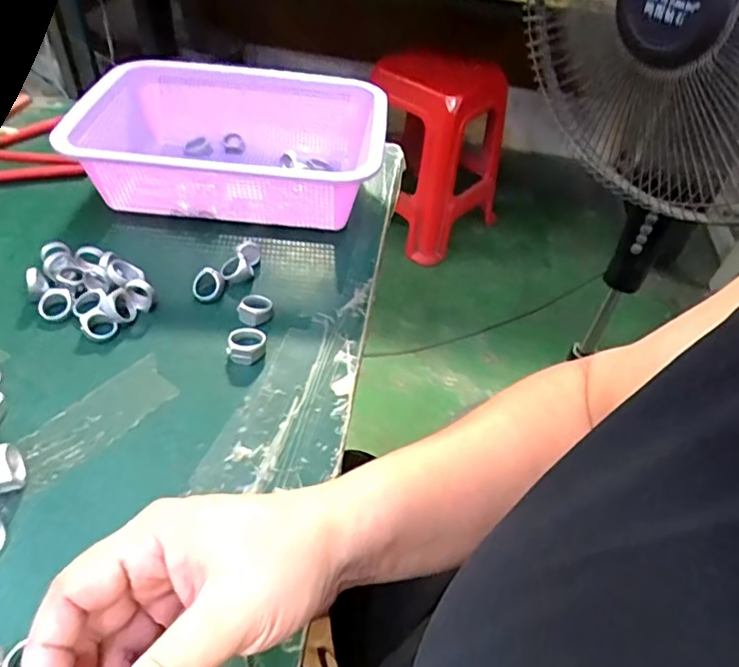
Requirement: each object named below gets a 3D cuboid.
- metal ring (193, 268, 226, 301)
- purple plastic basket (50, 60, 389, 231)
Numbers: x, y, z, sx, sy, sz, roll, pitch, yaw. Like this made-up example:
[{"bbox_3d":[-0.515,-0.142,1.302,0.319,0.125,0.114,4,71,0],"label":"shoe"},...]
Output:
[{"bbox_3d":[-0.123,-0.037,0.430,0.024,0.021,0.016,-3,47,-9],"label":"metal ring"},{"bbox_3d":[-0.120,-0.171,0.516,0.256,0.079,0.171,5,46,-1],"label":"purple plastic basket"}]

